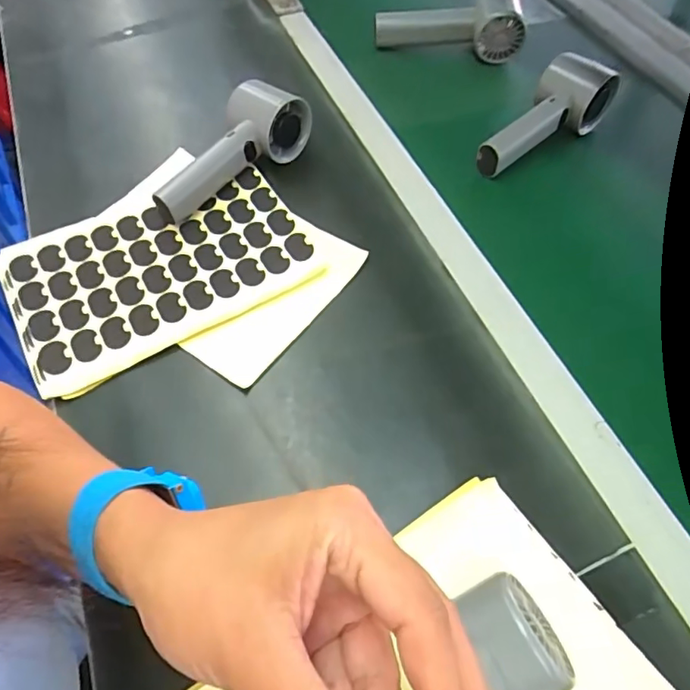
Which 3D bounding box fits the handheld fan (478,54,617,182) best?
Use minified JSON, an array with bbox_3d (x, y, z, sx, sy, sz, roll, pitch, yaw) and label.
[{"bbox_3d":[0.189,-0.203,0.511,0.058,0.060,0.159,34,66,22],"label":"handheld fan"}]

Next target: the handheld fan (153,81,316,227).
[{"bbox_3d":[-0.106,-0.172,0.477,0.057,0.049,0.157,40,67,23],"label":"handheld fan"}]

